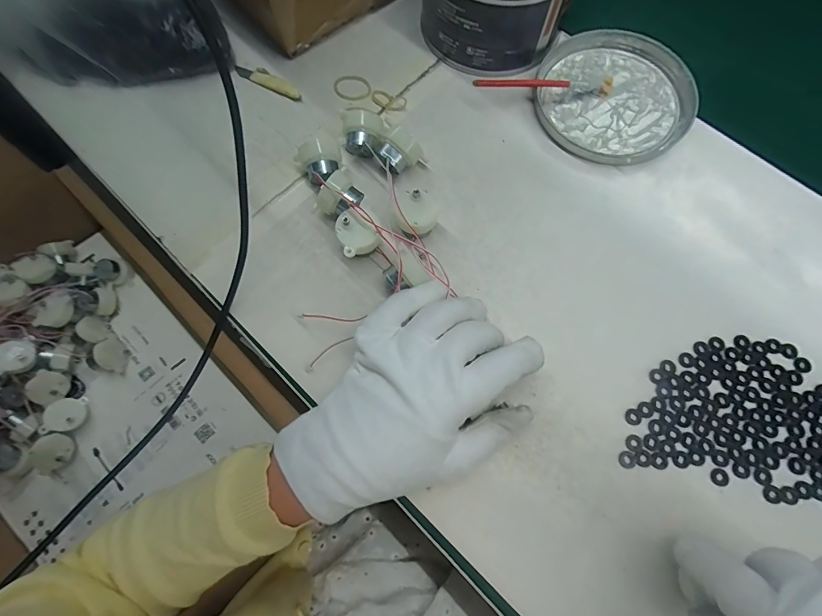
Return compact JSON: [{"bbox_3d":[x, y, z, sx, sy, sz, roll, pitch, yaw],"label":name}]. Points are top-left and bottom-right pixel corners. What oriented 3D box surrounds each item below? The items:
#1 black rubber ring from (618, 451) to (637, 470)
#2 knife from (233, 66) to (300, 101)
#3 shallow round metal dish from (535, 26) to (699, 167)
[{"bbox_3d":[0.140,0.098,0.244,0.011,0.004,0.010,0,73,1],"label":"black rubber ring"},{"bbox_3d":[-0.127,-0.202,0.337,0.068,0.007,0.017,31,76,10],"label":"knife"},{"bbox_3d":[0.175,-0.183,0.328,0.125,0.013,0.133,0,73,1],"label":"shallow round metal dish"}]

